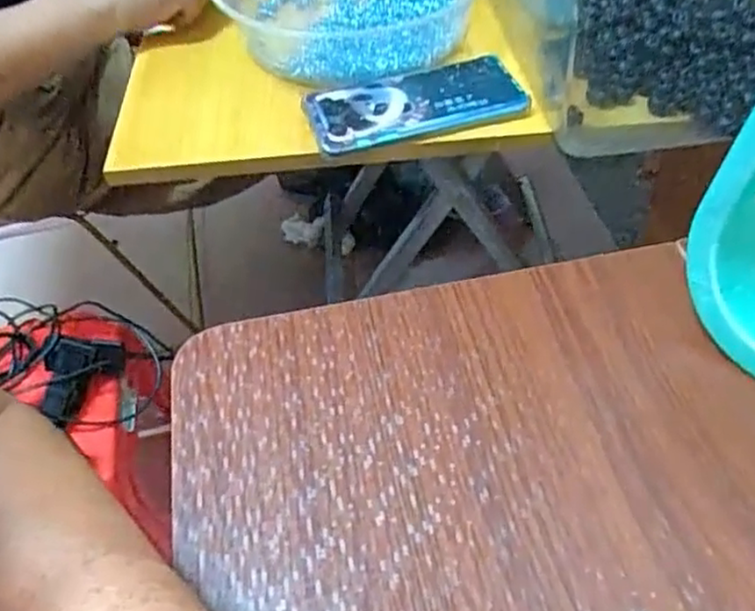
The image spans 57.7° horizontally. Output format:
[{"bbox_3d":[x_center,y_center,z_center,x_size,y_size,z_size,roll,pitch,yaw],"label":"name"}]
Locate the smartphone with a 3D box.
[{"bbox_3d":[0.029,-0.156,0.527,0.161,0.014,0.081,-15,50,-11],"label":"smartphone"}]

